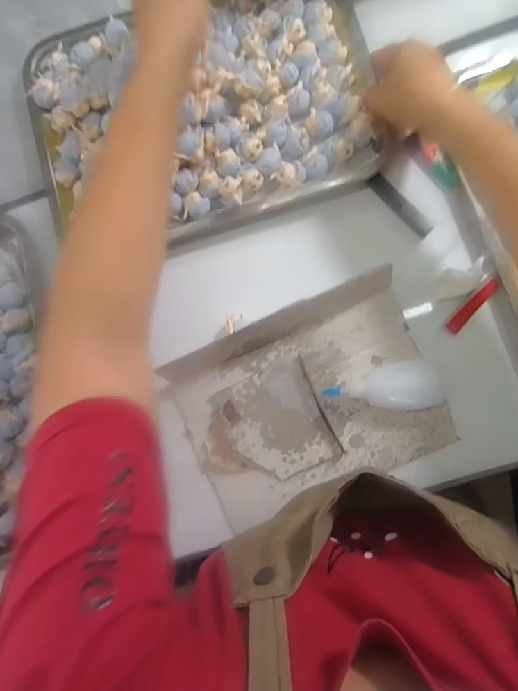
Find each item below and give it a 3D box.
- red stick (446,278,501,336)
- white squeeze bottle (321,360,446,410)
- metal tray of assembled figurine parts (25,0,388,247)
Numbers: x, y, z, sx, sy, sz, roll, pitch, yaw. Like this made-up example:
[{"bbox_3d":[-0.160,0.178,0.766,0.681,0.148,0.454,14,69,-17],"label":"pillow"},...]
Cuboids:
[{"bbox_3d":[0.201,-0.037,0.412,0.013,0.008,0.062,42,91,9],"label":"red stick"},{"bbox_3d":[0.117,0.037,0.404,0.110,0.029,0.041,-3,84,7],"label":"white squeeze bottle"},{"bbox_3d":[-0.062,-0.243,0.441,0.344,0.044,0.244,-12,85,6],"label":"metal tray of assembled figurine parts"}]

